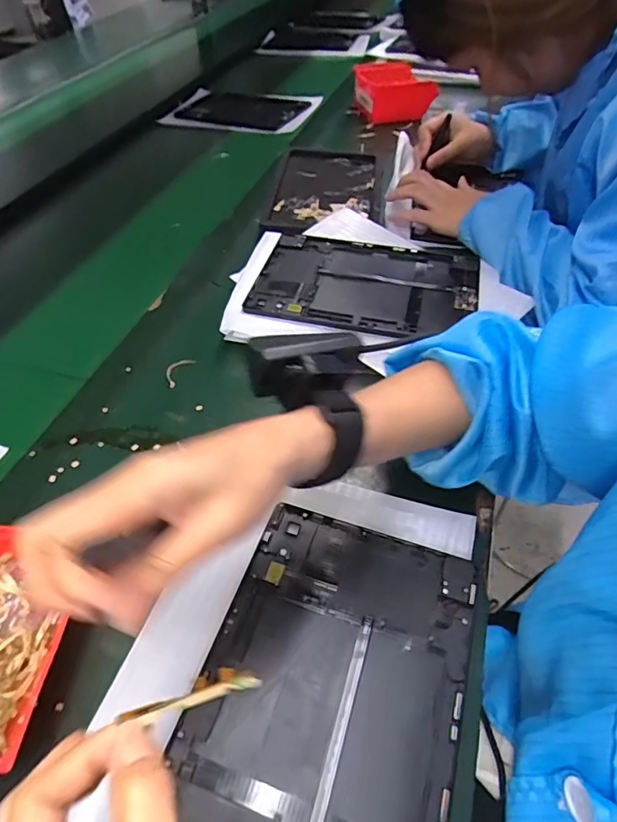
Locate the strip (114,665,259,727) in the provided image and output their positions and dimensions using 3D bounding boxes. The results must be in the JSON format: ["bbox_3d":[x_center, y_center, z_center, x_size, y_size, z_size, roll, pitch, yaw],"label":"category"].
[{"bbox_3d":[-0.048,0.116,0.204,0.054,0.006,0.011,-5,46,-26],"label":"strip"}]

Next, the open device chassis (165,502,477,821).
[{"bbox_3d":[0.011,0.174,0.299,0.151,0.008,0.233,13,50,14],"label":"open device chassis"}]

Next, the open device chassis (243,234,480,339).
[{"bbox_3d":[0.064,-0.139,0.553,0.237,0.014,0.167,8,49,9],"label":"open device chassis"}]

